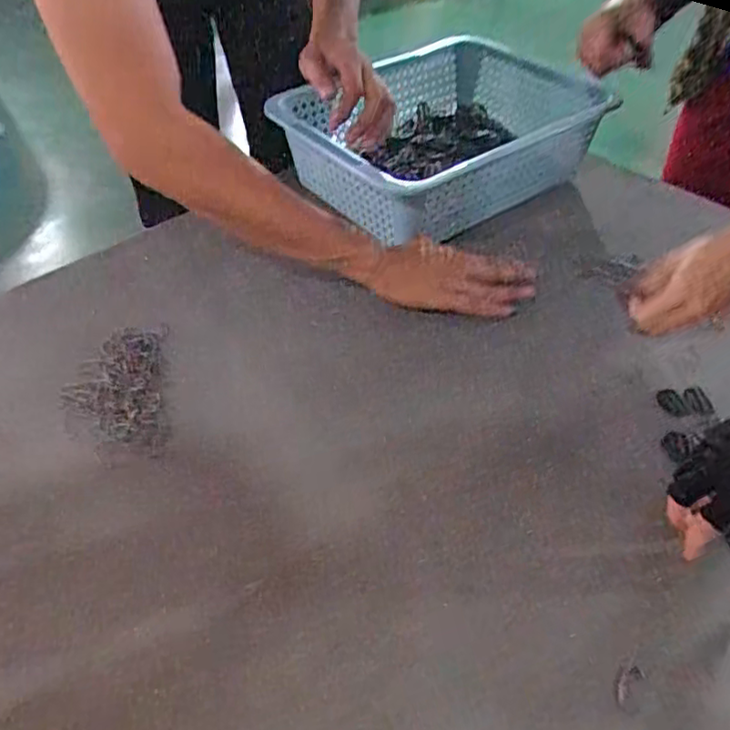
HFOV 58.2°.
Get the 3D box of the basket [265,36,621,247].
[{"bbox_3d":[0.110,-0.306,0.856,0.385,0.127,0.283,-23,49,-21],"label":"basket"}]

